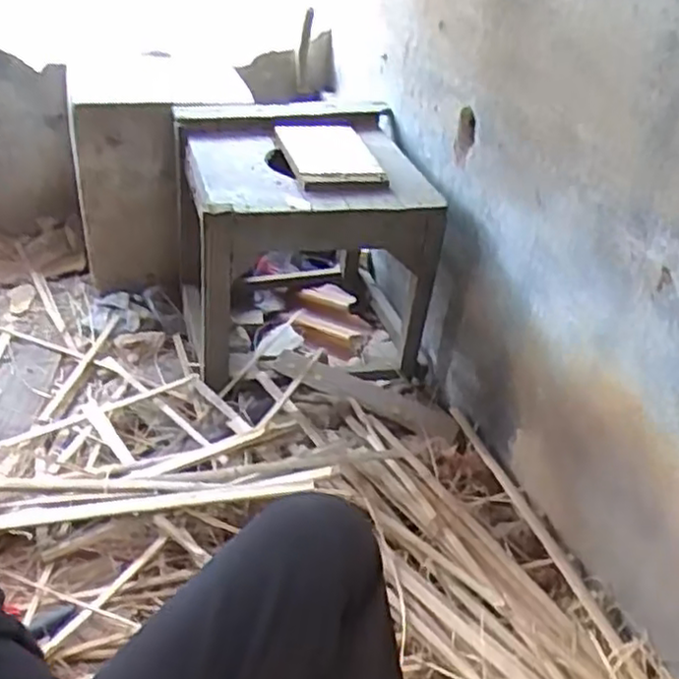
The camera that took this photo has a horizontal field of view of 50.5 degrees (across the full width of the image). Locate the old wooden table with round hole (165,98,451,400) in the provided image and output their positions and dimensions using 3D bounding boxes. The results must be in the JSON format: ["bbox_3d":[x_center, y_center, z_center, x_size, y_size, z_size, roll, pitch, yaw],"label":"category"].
[{"bbox_3d":[-0.073,-0.200,1.460,0.476,0.404,0.468,-1,34,-7],"label":"old wooden table with round hole"}]

